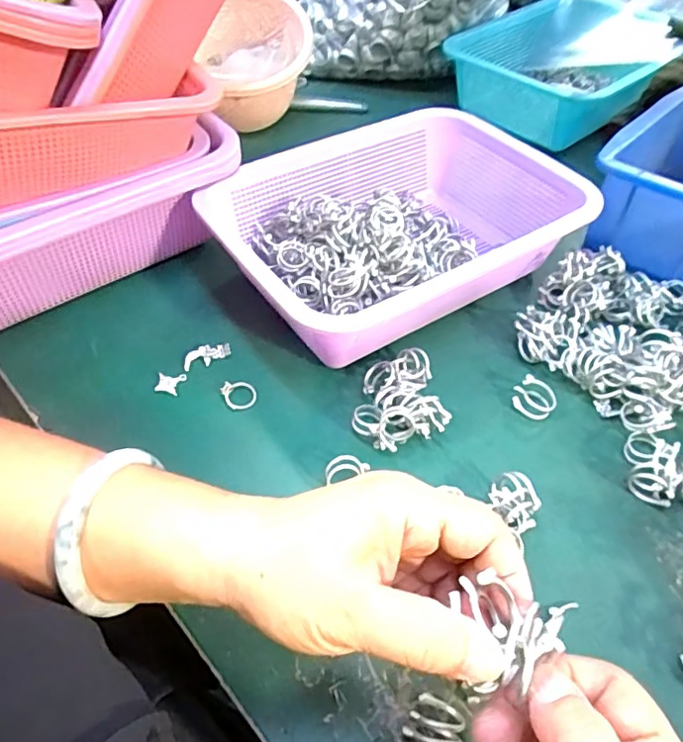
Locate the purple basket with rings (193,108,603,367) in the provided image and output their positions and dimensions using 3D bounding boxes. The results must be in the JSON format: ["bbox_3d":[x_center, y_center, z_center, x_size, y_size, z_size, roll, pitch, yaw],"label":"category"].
[{"bbox_3d":[0.047,-0.113,0.448,0.265,0.066,0.195,-26,55,-18],"label":"purple basket with rings"}]

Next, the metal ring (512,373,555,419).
[{"bbox_3d":[0.129,0.017,0.384,0.027,0.016,0.026,-1,51,1],"label":"metal ring"}]

